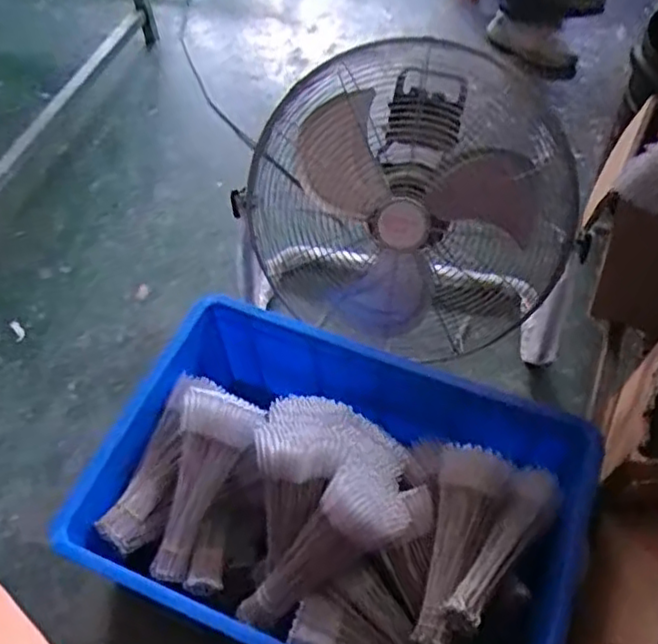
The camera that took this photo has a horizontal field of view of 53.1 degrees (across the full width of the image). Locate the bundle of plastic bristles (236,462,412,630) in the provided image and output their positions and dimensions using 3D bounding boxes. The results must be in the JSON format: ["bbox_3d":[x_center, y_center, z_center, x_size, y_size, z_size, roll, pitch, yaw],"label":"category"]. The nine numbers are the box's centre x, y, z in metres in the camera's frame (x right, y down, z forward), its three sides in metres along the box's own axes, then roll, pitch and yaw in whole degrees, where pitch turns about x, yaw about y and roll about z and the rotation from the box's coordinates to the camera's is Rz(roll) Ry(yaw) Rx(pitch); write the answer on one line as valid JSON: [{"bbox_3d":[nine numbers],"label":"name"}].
[{"bbox_3d":[-0.015,0.284,0.789,0.244,0.093,0.092,-48,62,9],"label":"bundle of plastic bristles"}]

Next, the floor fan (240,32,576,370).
[{"bbox_3d":[0.111,-0.122,1.004,0.478,0.467,0.258,-8,56,-3],"label":"floor fan"}]

